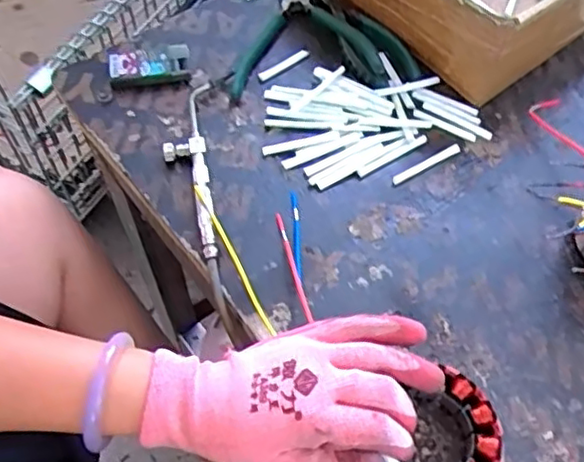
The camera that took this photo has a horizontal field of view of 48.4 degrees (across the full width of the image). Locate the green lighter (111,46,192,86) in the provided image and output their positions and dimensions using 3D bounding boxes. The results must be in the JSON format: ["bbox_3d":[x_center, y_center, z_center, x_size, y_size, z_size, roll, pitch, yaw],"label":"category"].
[{"bbox_3d":[-0.120,-0.140,0.551,0.064,0.018,0.032,-5,58,-3],"label":"green lighter"}]

